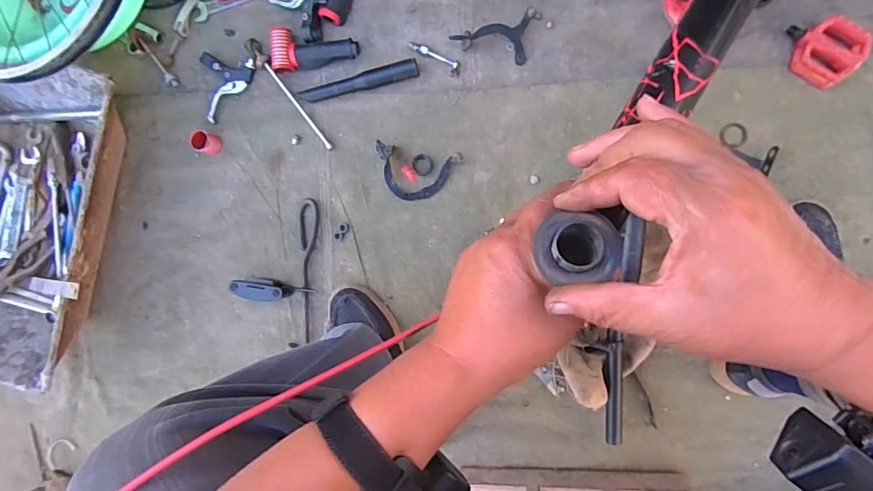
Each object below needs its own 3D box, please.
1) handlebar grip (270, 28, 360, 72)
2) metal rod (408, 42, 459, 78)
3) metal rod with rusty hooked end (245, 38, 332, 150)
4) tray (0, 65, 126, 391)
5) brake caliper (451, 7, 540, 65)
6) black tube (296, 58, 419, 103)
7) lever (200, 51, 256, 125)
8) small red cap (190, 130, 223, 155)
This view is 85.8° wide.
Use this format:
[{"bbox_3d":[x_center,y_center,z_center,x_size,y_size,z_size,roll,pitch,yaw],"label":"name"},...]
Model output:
[{"bbox_3d":[-0.186,-0.299,0.714,0.132,0.029,0.060,-2,92,8],"label":"handlebar grip"},{"bbox_3d":[-0.005,-0.280,0.702,0.087,0.009,0.021,27,96,6],"label":"metal rod"},{"bbox_3d":[-0.229,-0.235,0.730,0.023,0.018,0.207,-38,87,8],"label":"metal rod with rusty hooked end"},{"bbox_3d":[-0.659,-0.045,0.748,0.296,0.120,0.477,15,94,7],"label":"tray"},{"bbox_3d":[0.086,-0.318,0.679,0.110,0.028,0.078,18,95,7],"label":"brake caliper"},{"bbox_3d":[-0.119,-0.247,0.712,0.186,0.023,0.028,-11,91,9],"label":"black tube"},{"bbox_3d":[-0.325,-0.244,0.733,0.081,0.031,0.103,5,93,8],"label":"lever"},{"bbox_3d":[-0.362,-0.161,0.738,0.032,0.032,0.032,0,92,8],"label":"small red cap"}]

